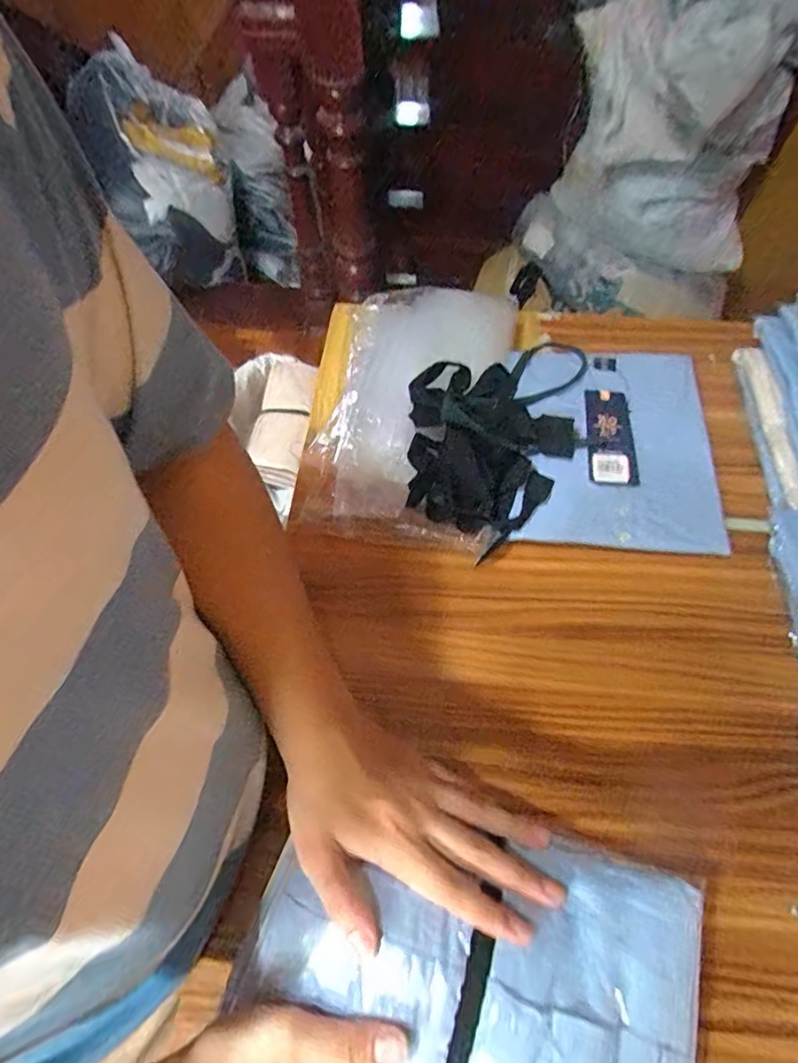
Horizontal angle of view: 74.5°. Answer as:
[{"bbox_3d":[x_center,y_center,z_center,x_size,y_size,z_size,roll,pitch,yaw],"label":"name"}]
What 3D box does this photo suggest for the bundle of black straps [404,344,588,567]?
[{"bbox_3d":[0.107,-0.125,0.572,0.176,0.069,0.272,29,66,16],"label":"bundle of black straps"}]

